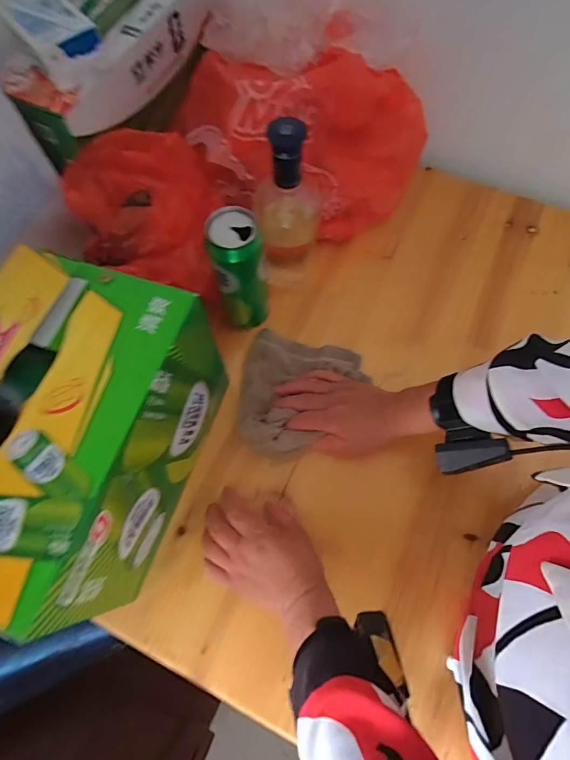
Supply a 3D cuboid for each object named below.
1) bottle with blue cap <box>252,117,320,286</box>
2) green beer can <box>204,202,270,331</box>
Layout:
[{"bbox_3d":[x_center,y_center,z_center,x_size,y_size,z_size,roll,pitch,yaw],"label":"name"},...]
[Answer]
[{"bbox_3d":[0.006,-0.205,0.513,0.074,0.239,0.076,4,69,1],"label":"bottle with blue cap"},{"bbox_3d":[-0.056,-0.128,0.504,0.058,0.161,0.057,0,69,0],"label":"green beer can"}]

